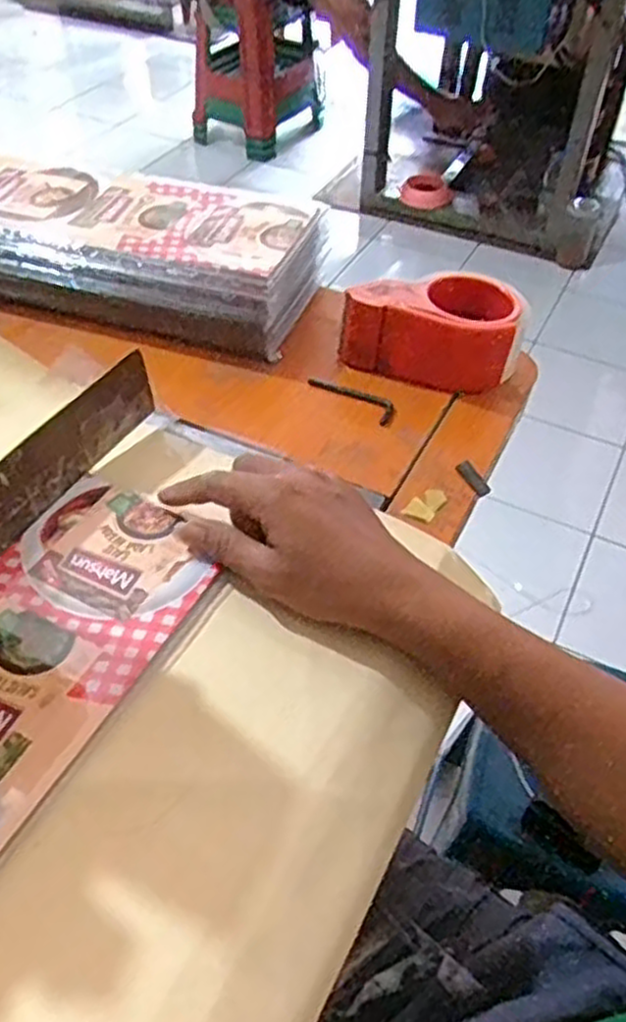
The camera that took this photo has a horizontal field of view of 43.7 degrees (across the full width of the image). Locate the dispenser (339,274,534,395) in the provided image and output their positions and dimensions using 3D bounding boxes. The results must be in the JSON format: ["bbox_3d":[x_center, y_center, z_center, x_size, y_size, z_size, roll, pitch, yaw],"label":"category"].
[{"bbox_3d":[0.101,-0.155,0.636,0.137,0.064,0.093,18,49,13],"label":"dispenser"}]

